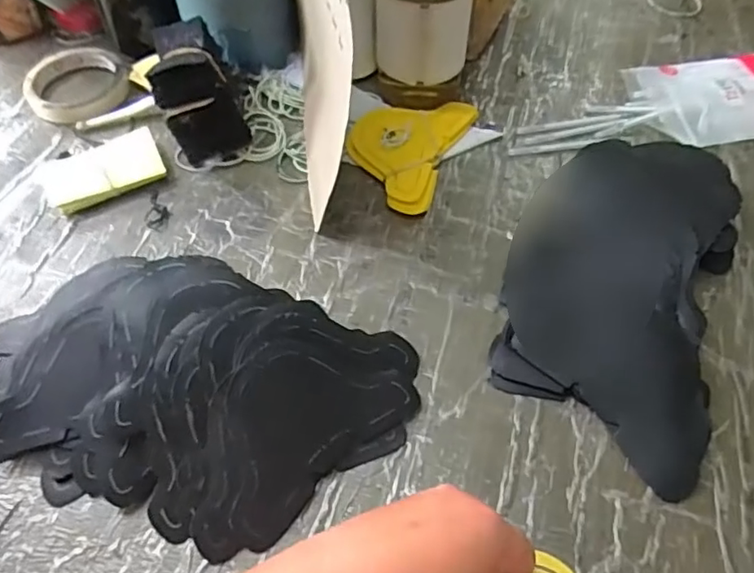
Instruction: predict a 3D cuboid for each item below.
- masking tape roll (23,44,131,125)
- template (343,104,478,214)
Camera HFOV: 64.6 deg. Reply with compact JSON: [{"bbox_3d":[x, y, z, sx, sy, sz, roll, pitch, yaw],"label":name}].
[{"bbox_3d":[-0.296,-0.198,0.578,0.112,0.021,0.094,23,56,17],"label":"masking tape roll"},{"bbox_3d":[0.023,-0.125,0.530,0.091,0.019,0.138,19,56,15],"label":"template"}]

